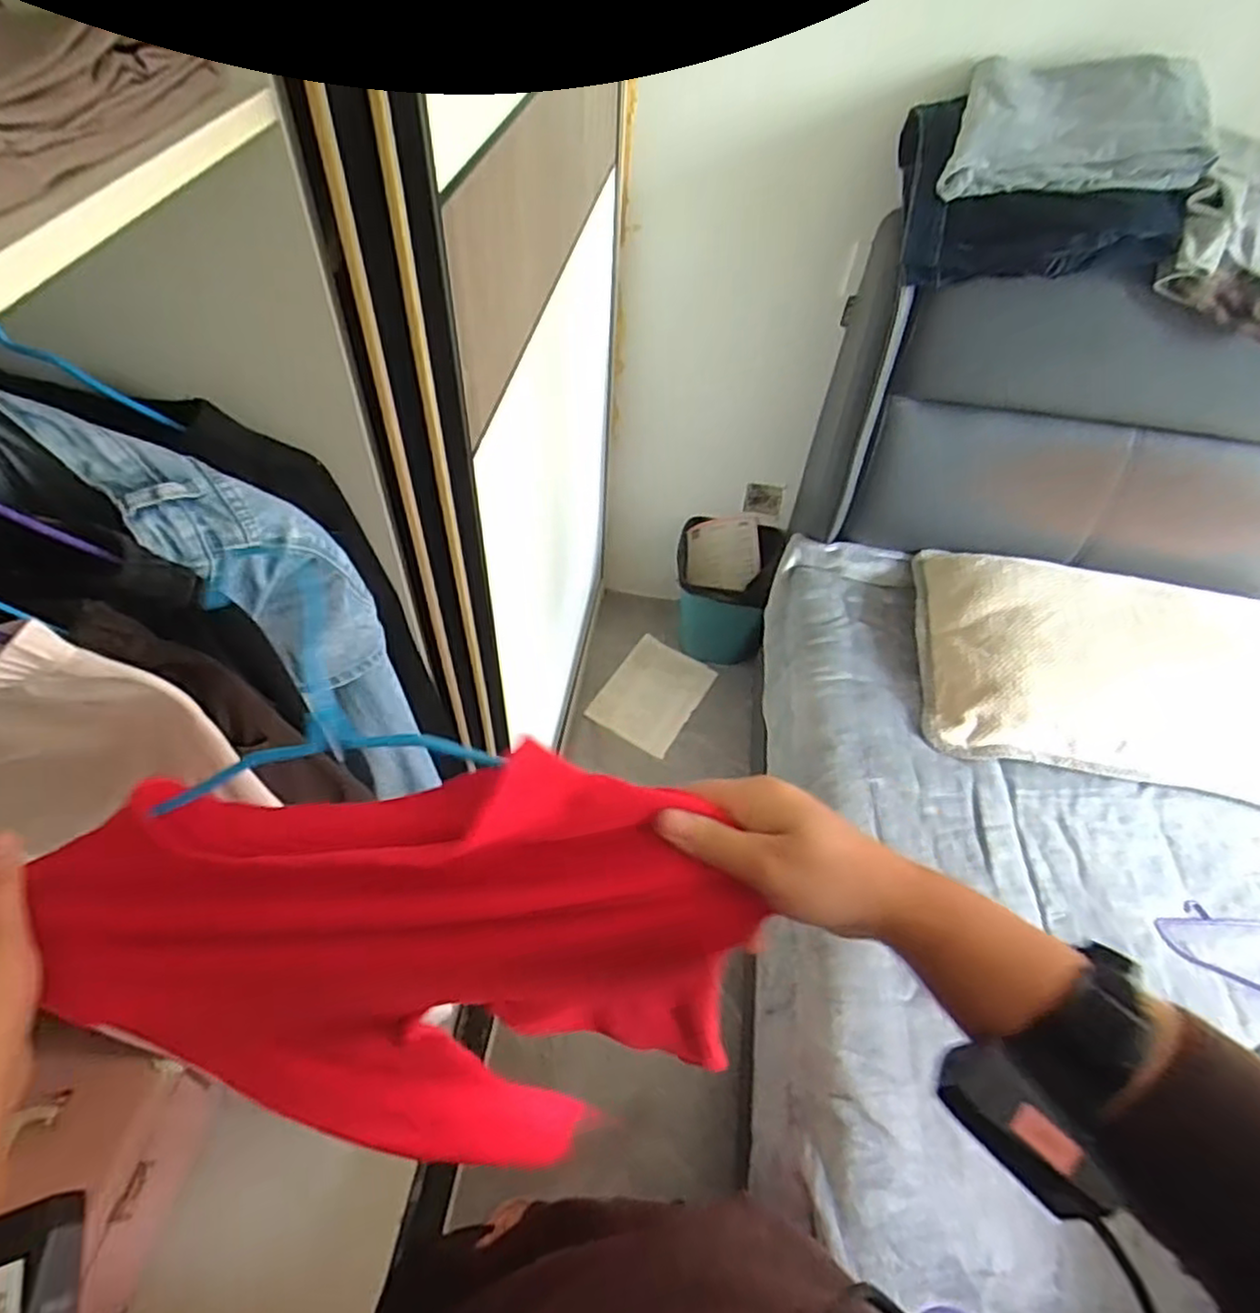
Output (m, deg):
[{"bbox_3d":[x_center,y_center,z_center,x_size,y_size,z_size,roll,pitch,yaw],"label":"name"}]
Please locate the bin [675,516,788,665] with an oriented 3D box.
[{"bbox_3d":[0.216,-0.148,1.746,0.240,0.284,0.247,15,52,7],"label":"bin"}]

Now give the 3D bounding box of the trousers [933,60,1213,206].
[{"bbox_3d":[0.593,-0.707,0.946,0.297,0.129,0.187,13,52,5],"label":"trousers"}]

